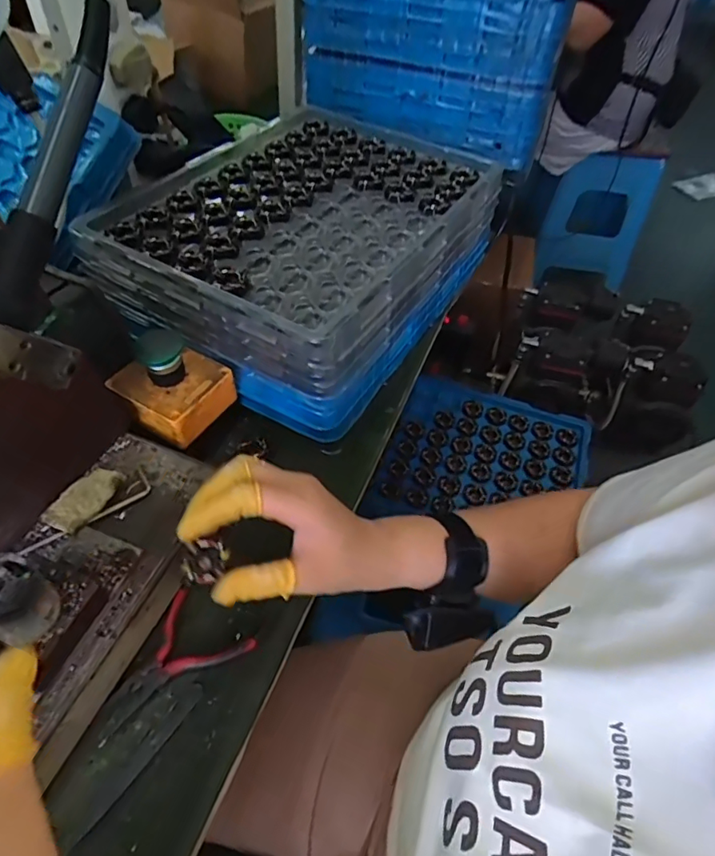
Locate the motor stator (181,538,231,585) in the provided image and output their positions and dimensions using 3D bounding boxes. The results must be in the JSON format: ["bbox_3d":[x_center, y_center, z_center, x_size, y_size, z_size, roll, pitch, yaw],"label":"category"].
[{"bbox_3d":[-0.090,0.079,0.308,0.024,0.010,0.025,9,50,2],"label":"motor stator"}]

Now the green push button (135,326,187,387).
[{"bbox_3d":[-0.155,-0.056,0.412,0.034,0.033,0.032,-12,53,-14],"label":"green push button"}]

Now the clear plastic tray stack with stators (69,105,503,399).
[{"bbox_3d":[-0.055,-0.210,0.529,0.288,0.058,0.356,27,53,16],"label":"clear plastic tray stack with stators"}]

